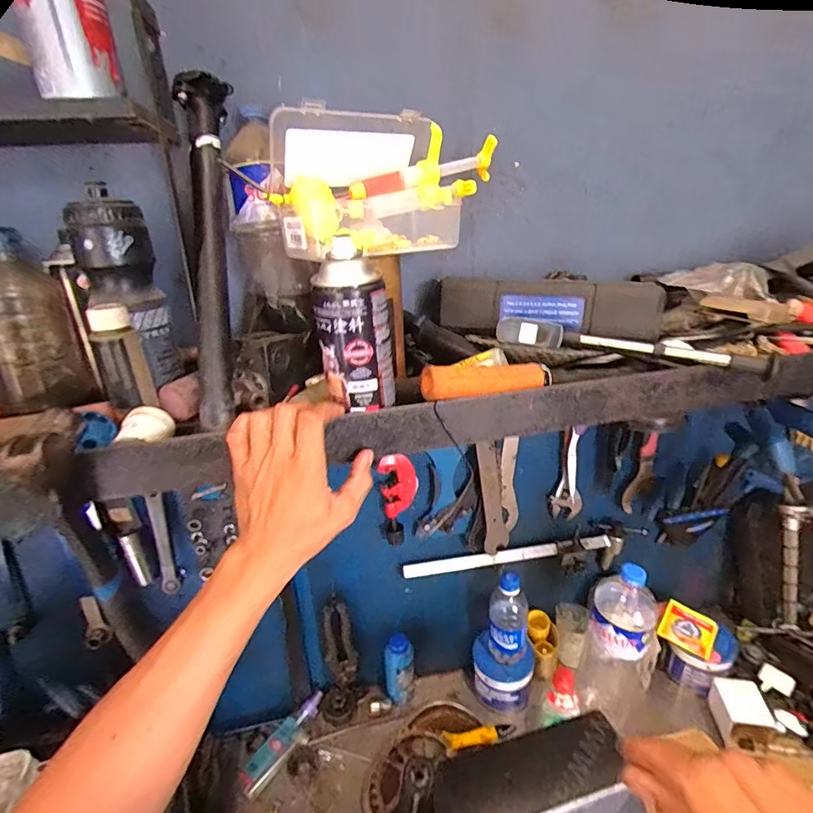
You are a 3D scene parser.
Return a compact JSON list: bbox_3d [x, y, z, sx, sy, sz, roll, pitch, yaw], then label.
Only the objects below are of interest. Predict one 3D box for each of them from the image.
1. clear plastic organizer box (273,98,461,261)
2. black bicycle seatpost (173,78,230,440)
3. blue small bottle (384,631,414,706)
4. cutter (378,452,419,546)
[{"bbox_3d":[-0.037,-0.240,0.506,0.203,0.134,0.091,-16,24,-30],"label":"clear plastic organizer box"},{"bbox_3d":[-0.198,-0.160,0.464,0.046,0.372,0.046,-5,-9,-4],"label":"black bicycle seatpost"},{"bbox_3d":[-0.010,0.450,0.785,0.046,0.158,0.037,-4,21,-3],"label":"blue small bottle"},{"bbox_3d":[-0.010,0.142,0.705,0.055,0.149,0.025,-8,21,-13],"label":"cutter"}]

